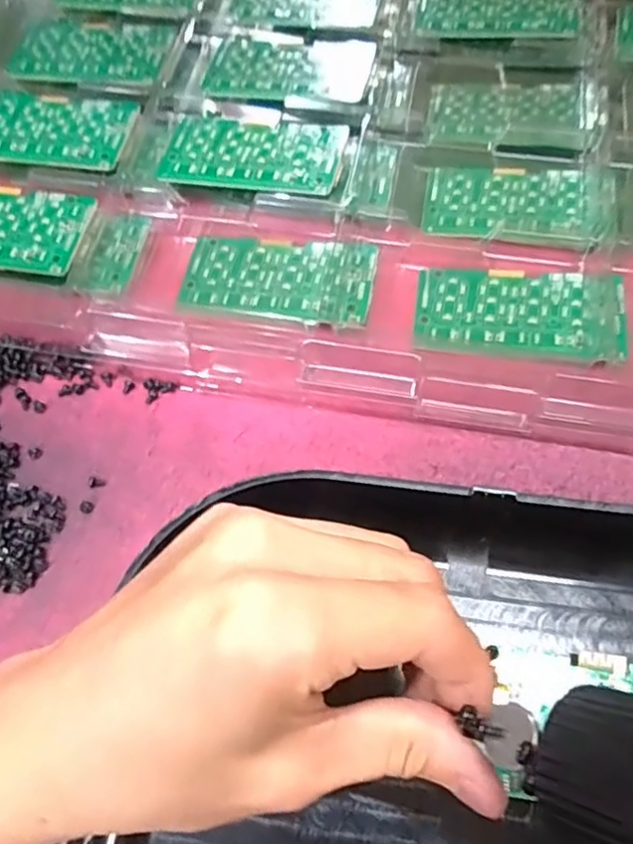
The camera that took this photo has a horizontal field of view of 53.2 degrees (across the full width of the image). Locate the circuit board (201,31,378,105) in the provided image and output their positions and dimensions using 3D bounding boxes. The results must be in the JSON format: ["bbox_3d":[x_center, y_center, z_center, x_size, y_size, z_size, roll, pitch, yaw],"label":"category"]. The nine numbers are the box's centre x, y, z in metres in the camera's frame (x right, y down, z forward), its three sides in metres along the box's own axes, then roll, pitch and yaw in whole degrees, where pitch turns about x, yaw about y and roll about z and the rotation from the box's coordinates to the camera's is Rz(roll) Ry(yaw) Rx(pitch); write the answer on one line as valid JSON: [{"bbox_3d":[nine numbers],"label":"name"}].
[{"bbox_3d":[-0.015,-0.205,0.364,0.093,0.005,0.057,7,67,6],"label":"circuit board"}]

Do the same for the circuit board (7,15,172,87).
[{"bbox_3d":[-0.133,-0.218,0.374,0.088,0.006,0.054,14,68,9],"label":"circuit board"}]

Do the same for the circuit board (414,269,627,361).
[{"bbox_3d":[0.094,-0.052,0.295,0.092,0.008,0.047,7,67,6],"label":"circuit board"}]

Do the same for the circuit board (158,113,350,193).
[{"bbox_3d":[-0.033,-0.142,0.333,0.093,0.010,0.049,9,67,7],"label":"circuit board"}]

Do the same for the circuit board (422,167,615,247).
[{"bbox_3d":[0.104,-0.112,0.325,0.092,0.004,0.048,9,67,11],"label":"circuit board"}]

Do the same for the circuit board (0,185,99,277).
[{"bbox_3d":[-0.159,-0.097,0.314,0.092,0.006,0.049,10,67,7],"label":"circuit board"}]

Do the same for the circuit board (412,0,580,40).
[{"bbox_3d":[0.109,-0.247,0.379,0.091,0.010,0.049,10,67,7],"label":"circuit board"}]

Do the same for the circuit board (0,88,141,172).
[{"bbox_3d":[-0.147,-0.160,0.344,0.093,0.004,0.052,12,68,8],"label":"circuit board"}]

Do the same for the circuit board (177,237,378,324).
[{"bbox_3d":[-0.019,-0.073,0.310,0.093,0.005,0.045,12,68,8],"label":"circuit board"}]

